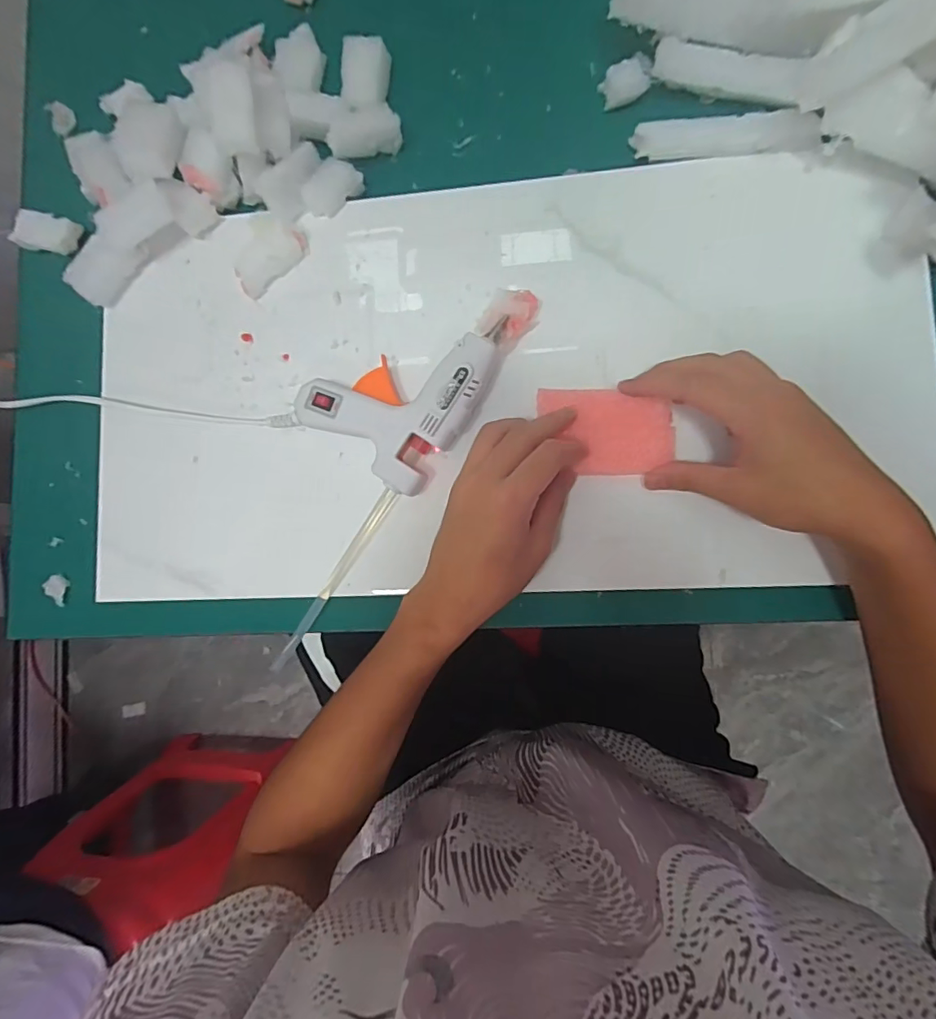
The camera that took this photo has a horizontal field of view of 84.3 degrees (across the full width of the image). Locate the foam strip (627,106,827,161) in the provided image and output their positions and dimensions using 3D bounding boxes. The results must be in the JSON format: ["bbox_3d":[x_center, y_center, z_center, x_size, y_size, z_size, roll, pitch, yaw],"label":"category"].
[{"bbox_3d":[0.177,-0.259,0.359,0.119,0.011,0.026,2,85,7],"label":"foam strip"}]

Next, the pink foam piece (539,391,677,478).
[{"bbox_3d":[0.093,-0.053,0.352,0.089,0.007,0.057,2,86,7],"label":"pink foam piece"}]

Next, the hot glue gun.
[{"bbox_3d":[-0.044,-0.092,0.365,0.108,0.029,0.132,36,90,9],"label":"hot glue gun"}]

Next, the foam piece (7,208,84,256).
[{"bbox_3d":[-0.352,-0.230,0.429,0.055,0.009,0.029,12,87,8],"label":"foam piece"}]

